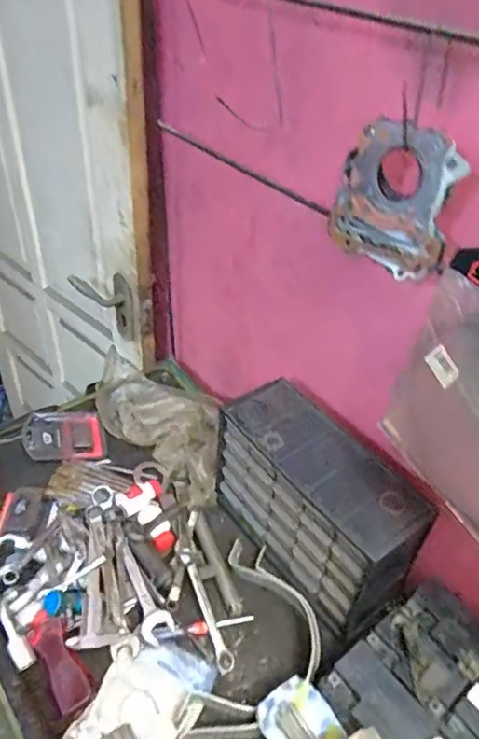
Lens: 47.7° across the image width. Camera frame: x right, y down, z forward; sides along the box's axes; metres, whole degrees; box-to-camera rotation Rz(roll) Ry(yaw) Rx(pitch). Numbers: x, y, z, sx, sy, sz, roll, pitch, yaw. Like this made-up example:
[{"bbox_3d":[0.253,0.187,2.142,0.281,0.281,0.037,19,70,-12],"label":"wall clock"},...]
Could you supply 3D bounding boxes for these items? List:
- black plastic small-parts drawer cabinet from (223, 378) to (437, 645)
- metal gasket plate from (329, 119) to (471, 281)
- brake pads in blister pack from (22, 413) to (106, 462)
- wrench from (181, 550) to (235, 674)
[{"bbox_3d":[0.103,0.181,0.770,0.118,0.186,0.299,-25,49,-31],"label":"black plastic small-parts drawer cabinet"},{"bbox_3d":[0.147,-0.160,0.517,0.114,0.126,0.030,32,47,28],"label":"metal gasket plate"},{"bbox_3d":[-0.317,0.123,0.978,0.136,0.023,0.113,-4,41,-11],"label":"brake pads in blister pack"},{"bbox_3d":[-0.047,0.329,0.747,0.021,0.011,0.164,-15,61,-22],"label":"wrench"}]

